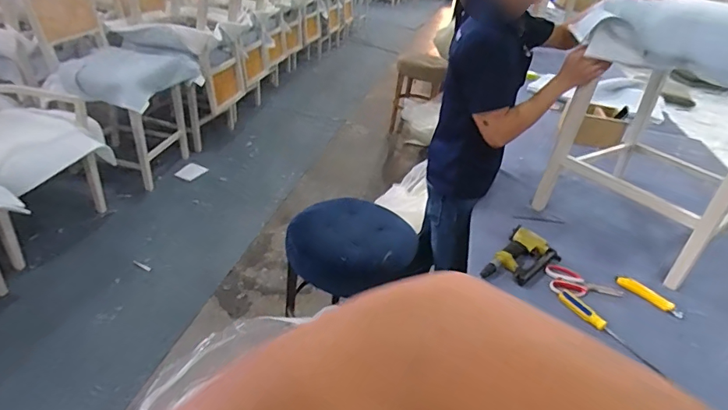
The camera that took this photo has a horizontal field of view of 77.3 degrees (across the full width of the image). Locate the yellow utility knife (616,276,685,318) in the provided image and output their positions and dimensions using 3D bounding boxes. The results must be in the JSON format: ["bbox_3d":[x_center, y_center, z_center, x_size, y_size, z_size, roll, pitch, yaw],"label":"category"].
[{"bbox_3d":[0.726,0.228,1.158,0.161,0.026,0.022,31,39,33],"label":"yellow utility knife"}]

